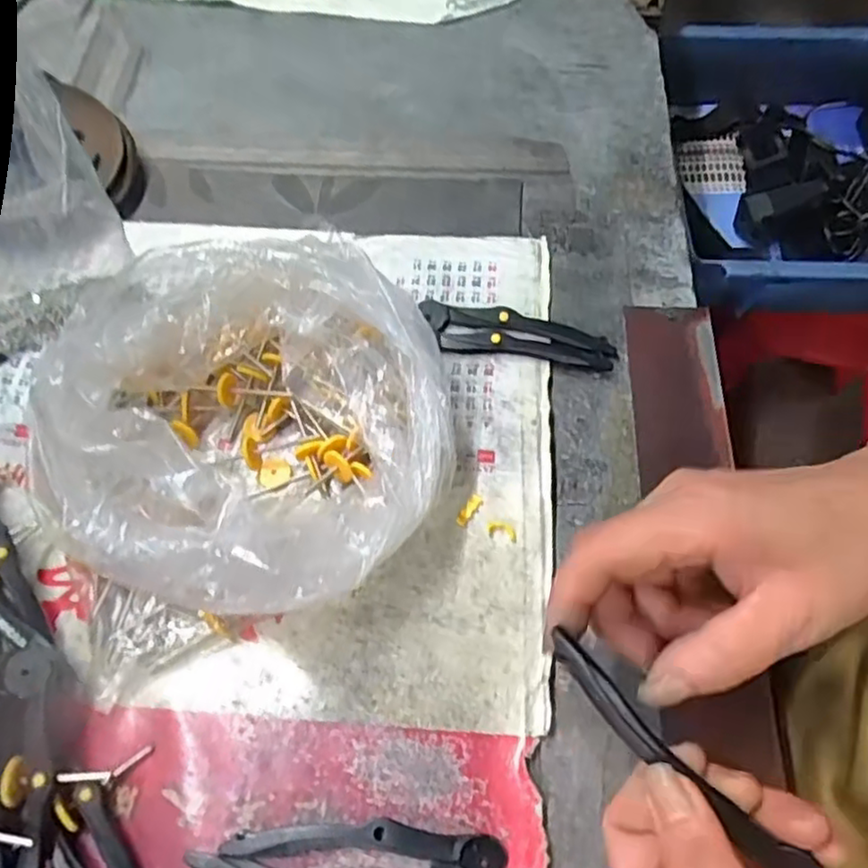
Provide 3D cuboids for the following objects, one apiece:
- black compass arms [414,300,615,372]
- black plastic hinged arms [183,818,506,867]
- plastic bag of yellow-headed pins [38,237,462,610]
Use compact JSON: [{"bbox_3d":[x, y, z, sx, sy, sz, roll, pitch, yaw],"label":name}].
[{"bbox_3d":[0.046,-0.054,0.383,0.106,0.008,0.028,9,64,4],"label":"black compass arms"},{"bbox_3d":[-0.035,0.173,0.275,0.122,0.007,0.030,0,64,0],"label":"black plastic hinged arms"},{"bbox_3d":[-0.082,-0.004,0.326,0.174,0.073,0.164,-7,64,-3],"label":"plastic bag of yellow-headed pins"}]

